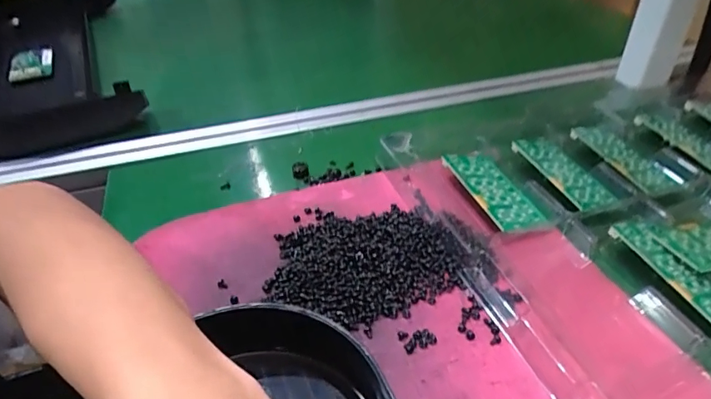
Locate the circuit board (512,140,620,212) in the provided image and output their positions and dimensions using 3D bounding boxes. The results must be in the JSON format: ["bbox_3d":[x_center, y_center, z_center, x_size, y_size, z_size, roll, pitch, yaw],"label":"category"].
[{"bbox_3d":[0.172,-0.022,0.413,0.047,0.005,0.094,-2,40,-24],"label":"circuit board"}]

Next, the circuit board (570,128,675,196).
[{"bbox_3d":[0.228,-0.038,0.428,0.043,0.009,0.093,-11,40,-11],"label":"circuit board"}]

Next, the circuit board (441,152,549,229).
[{"bbox_3d":[0.108,-0.009,0.394,0.050,0.005,0.092,0,39,-22],"label":"circuit board"}]

